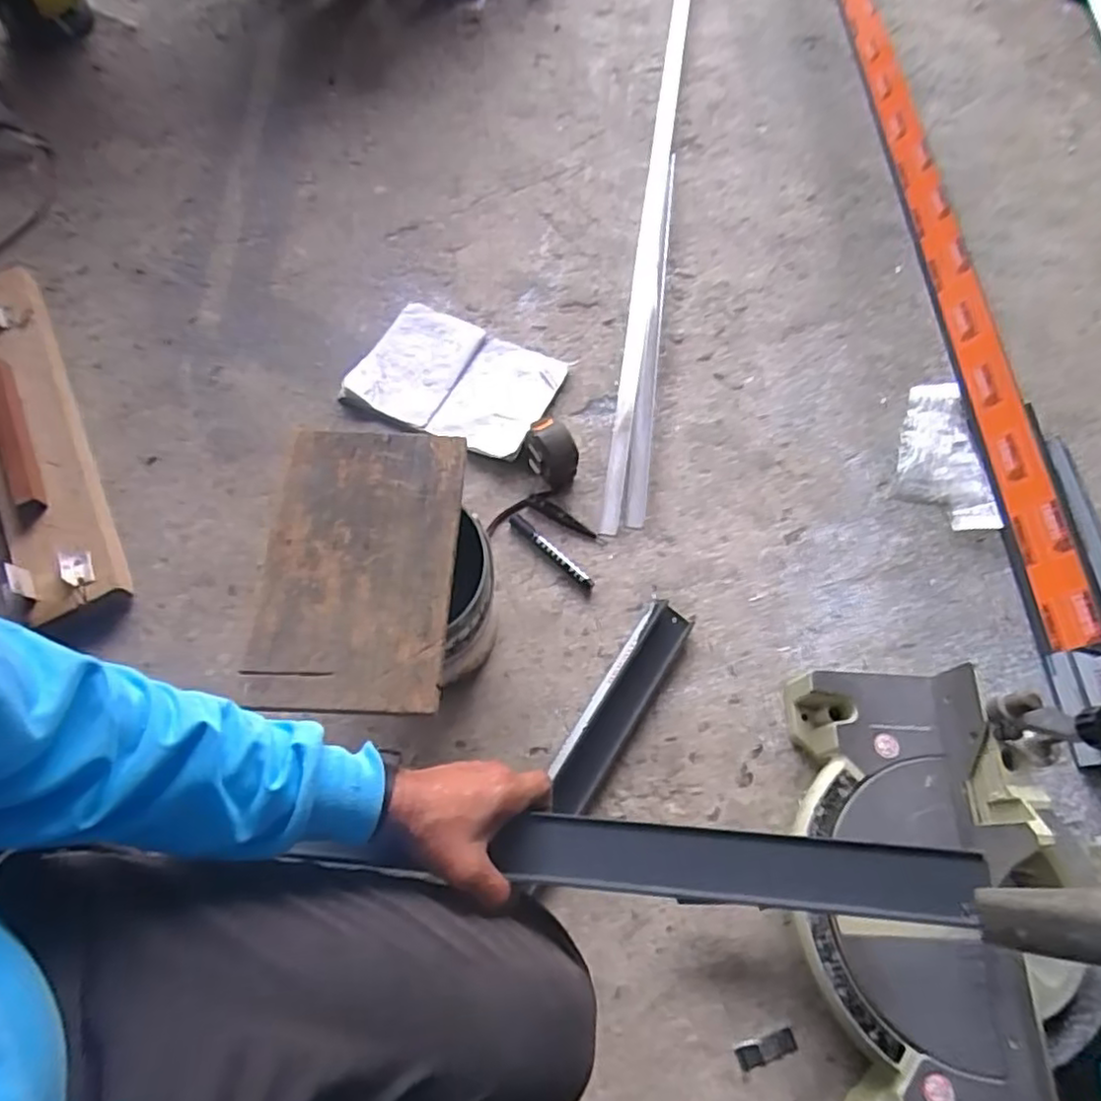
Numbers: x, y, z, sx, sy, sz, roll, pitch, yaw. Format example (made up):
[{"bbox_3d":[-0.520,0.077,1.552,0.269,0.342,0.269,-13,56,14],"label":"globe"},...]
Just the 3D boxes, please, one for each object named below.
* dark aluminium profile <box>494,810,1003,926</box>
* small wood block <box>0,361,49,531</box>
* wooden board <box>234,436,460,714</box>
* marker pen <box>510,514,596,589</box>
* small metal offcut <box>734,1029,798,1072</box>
[{"bbox_3d":[0.136,0.239,0.509,0.344,0.017,0.052,2,66,7],"label":"dark aluminium profile"},{"bbox_3d":[-0.738,-0.155,0.922,0.043,0.018,0.284,-26,69,-13],"label":"small wood block"},{"bbox_3d":[-0.185,0.009,0.653,0.180,0.014,0.291,3,66,0],"label":"wooden board"},{"bbox_3d":[0.001,0.001,0.893,0.143,0.012,0.013,41,71,15],"label":"marker pen"},{"bbox_3d":[0.218,0.503,0.678,0.061,0.004,0.024,-14,67,-8],"label":"small metal offcut"}]

